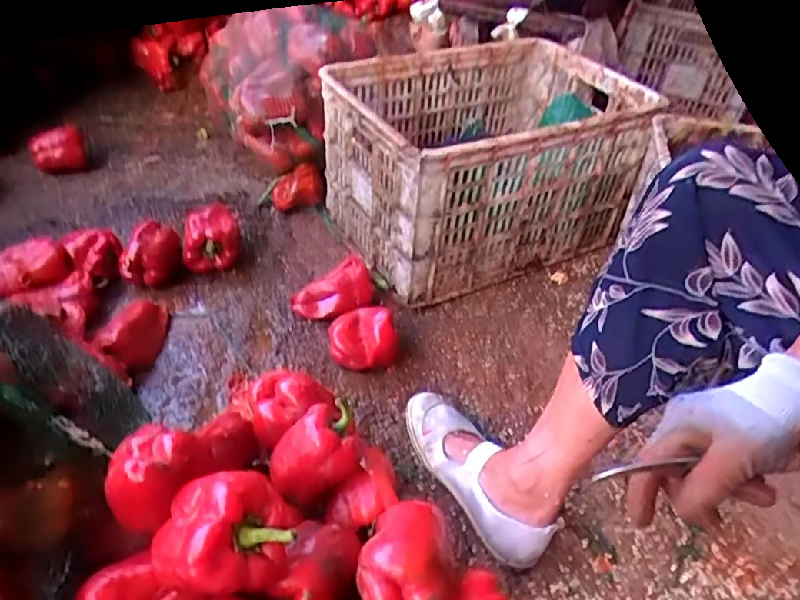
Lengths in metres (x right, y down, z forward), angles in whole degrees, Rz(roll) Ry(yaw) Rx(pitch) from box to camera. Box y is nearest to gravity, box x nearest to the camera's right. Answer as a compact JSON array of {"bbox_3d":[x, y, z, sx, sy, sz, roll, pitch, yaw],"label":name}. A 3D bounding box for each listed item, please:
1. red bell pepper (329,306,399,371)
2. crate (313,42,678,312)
[{"bbox_3d":[-0.052,0.057,0.912,0.104,0.079,0.086,2,39,-2],"label":"red bell pepper"},{"bbox_3d":[0.147,-0.259,1.101,0.516,0.297,0.375,-17,43,-24],"label":"crate"}]

